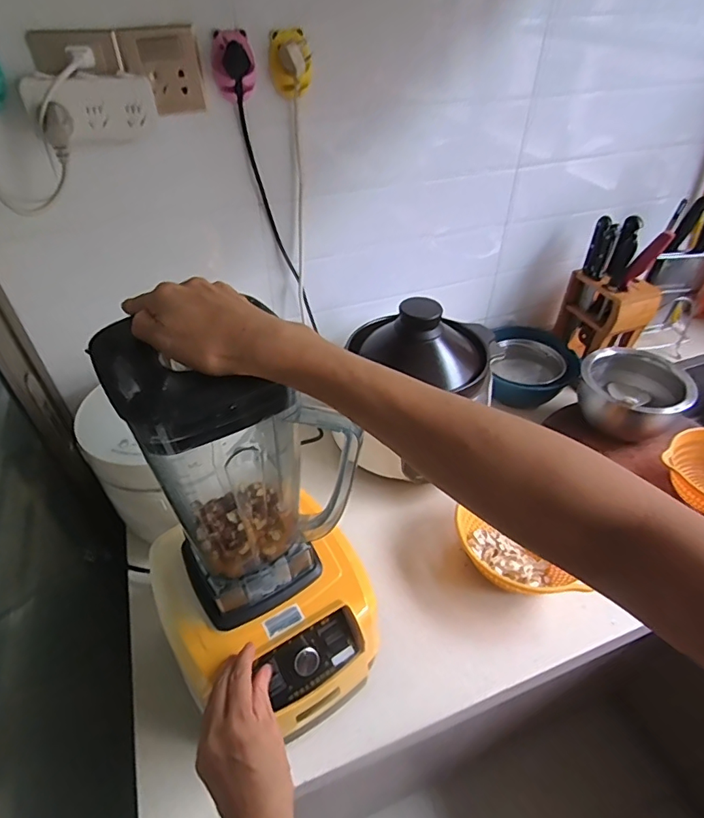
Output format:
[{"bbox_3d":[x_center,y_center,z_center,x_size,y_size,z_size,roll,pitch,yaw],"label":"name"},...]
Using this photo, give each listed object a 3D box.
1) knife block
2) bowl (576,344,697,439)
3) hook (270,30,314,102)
[{"bbox_3d":[0.515,-0.179,0.991,0.118,0.181,0.137,-7,43,-7],"label":"knife block"},{"bbox_3d":[0.496,-0.023,0.866,0.170,0.102,0.157,0,43,0],"label":"bowl"},{"bbox_3d":[-0.077,-0.430,0.608,0.055,0.068,0.024,1,43,1],"label":"hook"}]

